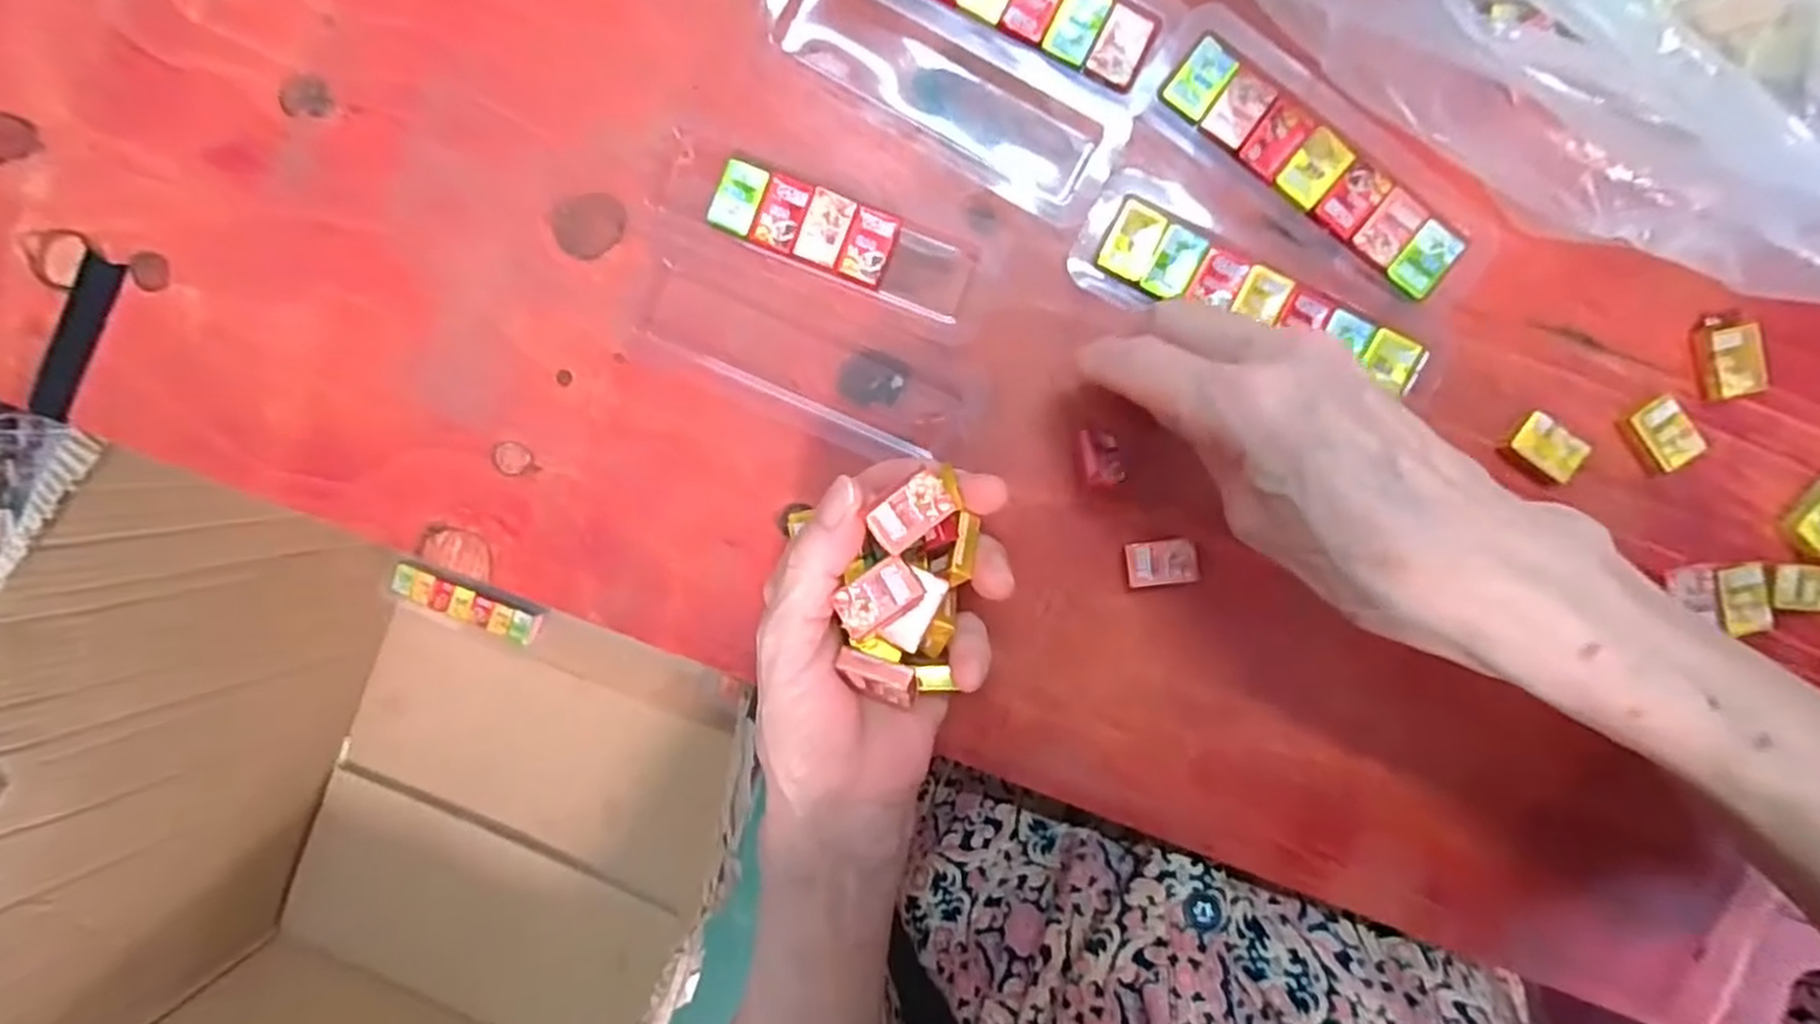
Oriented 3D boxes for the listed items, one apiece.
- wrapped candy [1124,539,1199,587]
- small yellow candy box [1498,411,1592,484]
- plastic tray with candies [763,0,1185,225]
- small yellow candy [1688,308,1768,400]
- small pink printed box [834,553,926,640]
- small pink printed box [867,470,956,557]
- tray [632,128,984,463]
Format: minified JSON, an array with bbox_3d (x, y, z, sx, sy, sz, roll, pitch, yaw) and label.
[{"bbox_3d":[0.094,0.019,0.294,0.025,0.005,0.016,-6,93,3],"label":"wrapped candy"},{"bbox_3d":[0.234,-0.023,0.289,0.026,0.009,0.018,35,94,0],"label":"small yellow candy box"},{"bbox_3d":[0.021,-0.175,0.285,0.139,0.009,0.086,32,94,0],"label":"plastic tray with candies"},{"bbox_3d":[0.293,-0.056,0.281,0.018,0.010,0.031,-8,93,3],"label":"small yellow candy"},{"bbox_3d":[-0.009,0.026,0.238,0.025,0.007,0.016,-32,92,4],"label":"small pink printed box"},{"bbox_3d":[0.001,0.000,0.236,0.026,0.005,0.014,-36,91,4],"label":"small pink printed box"},{"bbox_3d":[-0.039,-0.078,0.293,0.137,0.007,0.083,23,94,1],"label":"tray"}]

